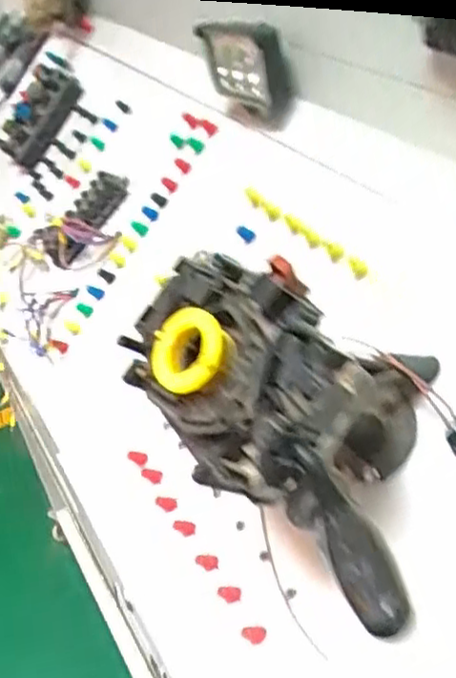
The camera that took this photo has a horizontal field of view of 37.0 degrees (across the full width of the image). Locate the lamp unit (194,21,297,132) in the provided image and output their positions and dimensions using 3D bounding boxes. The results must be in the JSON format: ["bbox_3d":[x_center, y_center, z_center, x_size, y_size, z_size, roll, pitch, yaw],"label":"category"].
[{"bbox_3d":[0.016,-0.272,0.700,0.051,0.096,0.103,-28,42,-25],"label":"lamp unit"}]

